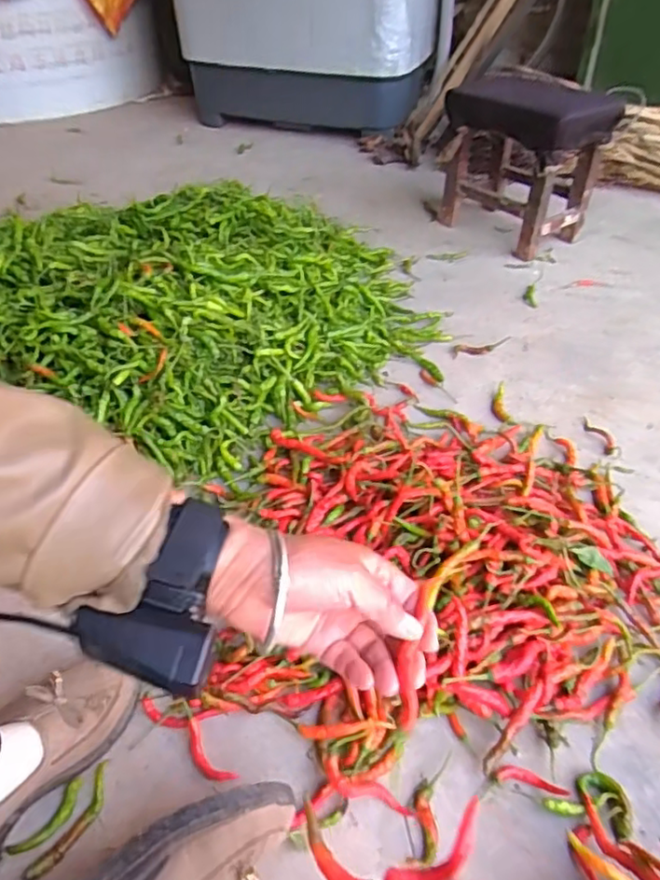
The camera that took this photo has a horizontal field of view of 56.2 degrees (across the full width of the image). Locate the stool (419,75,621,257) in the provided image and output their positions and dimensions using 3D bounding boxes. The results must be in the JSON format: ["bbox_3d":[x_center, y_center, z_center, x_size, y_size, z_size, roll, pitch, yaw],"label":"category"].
[{"bbox_3d":[0.377,-0.561,1.263,0.217,0.284,0.293,-30,51,-29],"label":"stool"}]

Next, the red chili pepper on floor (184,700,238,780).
[{"bbox_3d":[-0.113,0.271,0.544,0.022,0.010,0.082,-30,51,-29],"label":"red chili pepper on floor"}]

